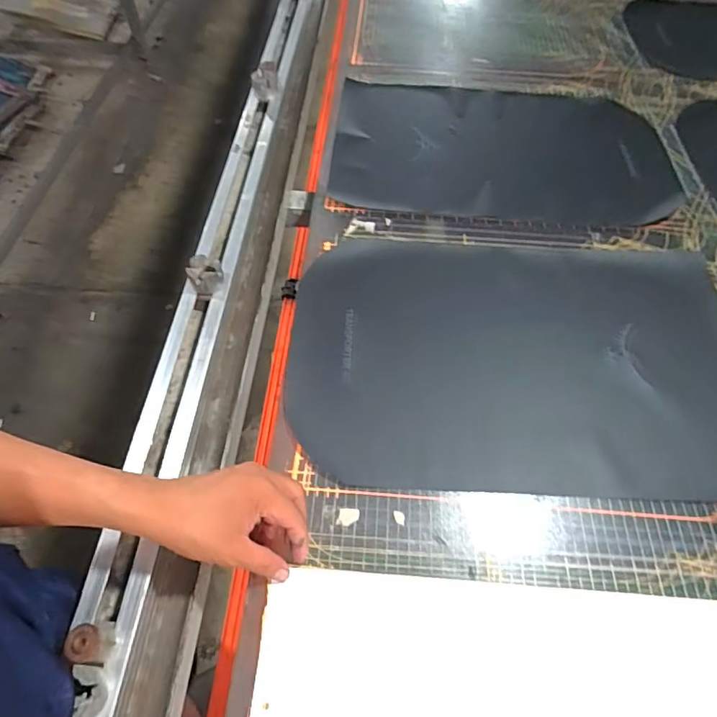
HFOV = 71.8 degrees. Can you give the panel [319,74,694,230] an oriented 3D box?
[{"bbox_3d":[0.216,-0.317,0.770,0.497,0.040,0.327,8,57,4],"label":"panel"}]

